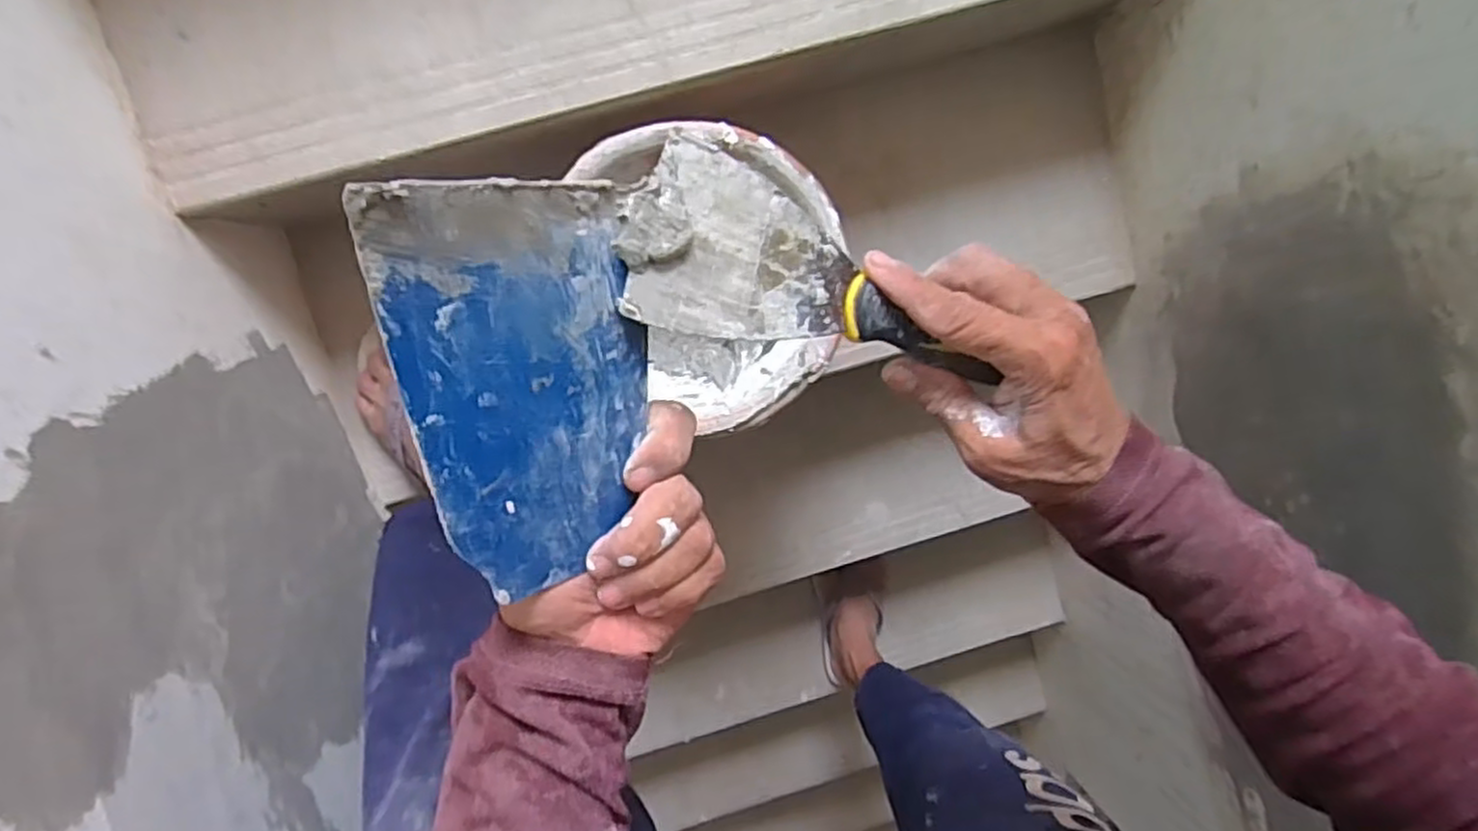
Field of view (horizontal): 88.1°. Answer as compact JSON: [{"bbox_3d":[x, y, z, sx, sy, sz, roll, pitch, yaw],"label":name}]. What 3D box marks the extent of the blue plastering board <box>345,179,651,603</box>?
[{"bbox_3d":[-0.069,-0.009,0.268,0.092,0.004,0.147,-29,125,-40],"label":"blue plastering board"}]

